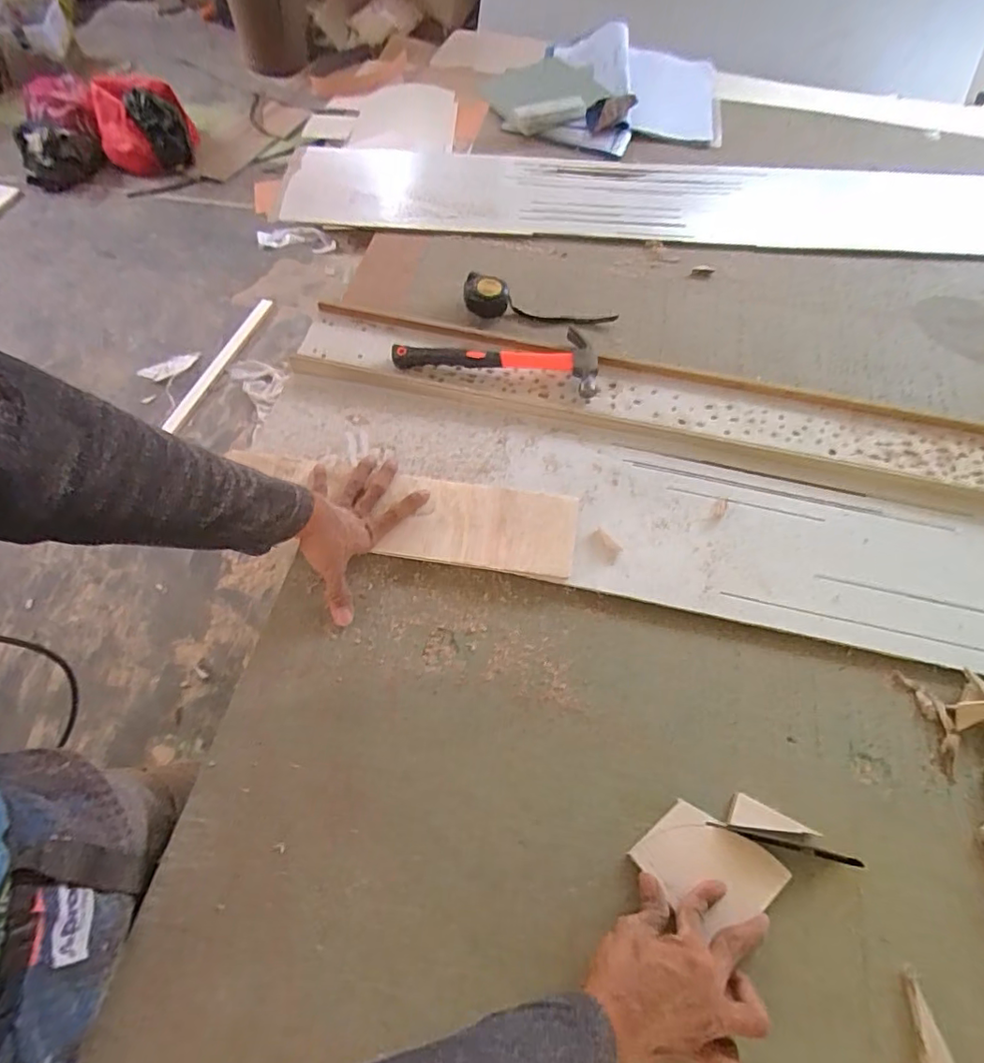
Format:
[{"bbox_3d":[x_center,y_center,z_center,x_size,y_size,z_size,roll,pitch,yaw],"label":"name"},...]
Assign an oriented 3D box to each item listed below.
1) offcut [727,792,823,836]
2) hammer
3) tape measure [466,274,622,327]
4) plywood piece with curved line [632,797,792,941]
[{"bbox_3d":[0.256,0.260,0.513,0.076,0.008,0.027,7,63,3],"label":"offcut"},{"bbox_3d":[0.006,-0.239,0.739,0.265,0.034,0.101,8,64,4],"label":"hammer"},{"bbox_3d":[0.068,-0.317,0.798,0.222,0.050,0.039,9,64,4],"label":"tape measure"},{"bbox_3d":[0.186,0.287,0.482,0.085,0.004,0.100,-40,59,-20],"label":"plywood piece with curved line"}]

